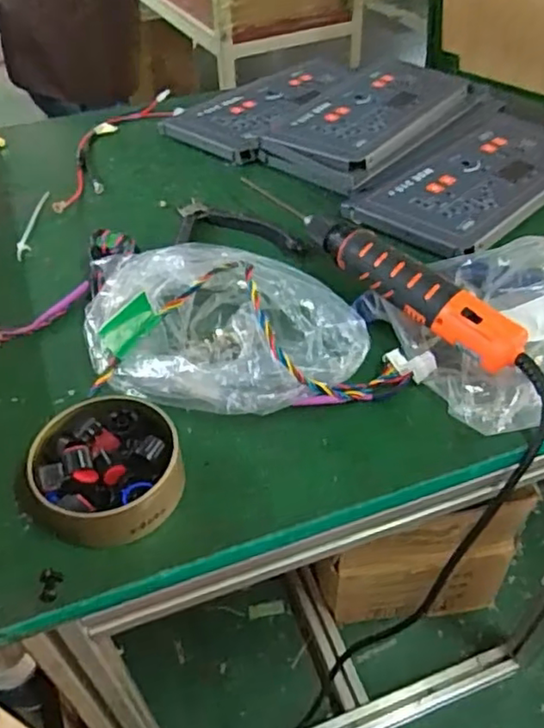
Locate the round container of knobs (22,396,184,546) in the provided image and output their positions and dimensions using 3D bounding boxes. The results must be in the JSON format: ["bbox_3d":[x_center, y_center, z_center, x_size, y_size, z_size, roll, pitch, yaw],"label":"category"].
[{"bbox_3d":[-0.111,0.072,0.420,0.097,0.035,0.099,-1,45,1],"label":"round container of knobs"}]

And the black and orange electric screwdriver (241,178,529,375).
[{"bbox_3d":[0.084,-0.087,0.546,0.032,0.047,0.306,-29,51,-24],"label":"black and orange electric screwdriver"}]

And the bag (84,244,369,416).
[{"bbox_3d":[-0.042,-0.034,0.493,0.228,0.060,0.141,13,47,15],"label":"bag"}]

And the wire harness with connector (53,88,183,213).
[{"bbox_3d":[-0.198,-0.276,0.781,0.091,0.022,0.302,19,49,20],"label":"wire harness with connector"}]

